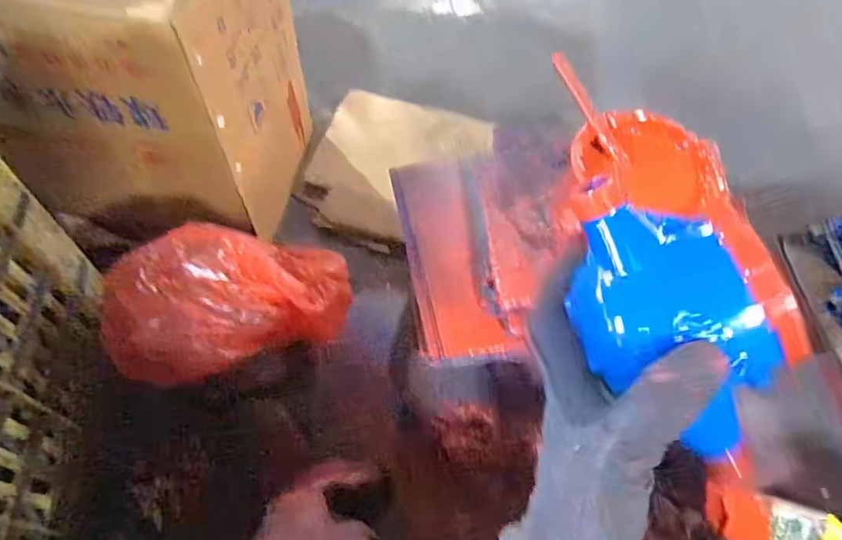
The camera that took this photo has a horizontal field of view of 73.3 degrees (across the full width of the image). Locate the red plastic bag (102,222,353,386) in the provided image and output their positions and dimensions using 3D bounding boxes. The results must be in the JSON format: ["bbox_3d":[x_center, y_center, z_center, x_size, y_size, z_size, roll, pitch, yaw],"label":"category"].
[{"bbox_3d":[-0.208,0.027,0.609,0.256,0.105,0.142,-22,63,-15],"label":"red plastic bag"}]

